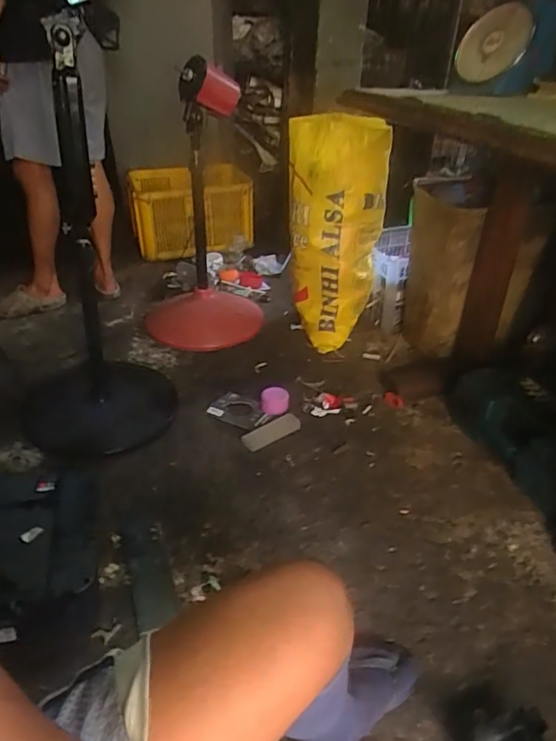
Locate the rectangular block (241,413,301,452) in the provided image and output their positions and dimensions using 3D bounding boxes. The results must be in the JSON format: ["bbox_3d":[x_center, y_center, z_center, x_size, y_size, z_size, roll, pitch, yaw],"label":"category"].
[{"bbox_3d":[-0.016,0.154,1.303,0.150,0.012,0.053,-22,64,-15],"label":"rectangular block"}]

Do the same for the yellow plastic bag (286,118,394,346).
[{"bbox_3d":[0.156,-0.385,1.559,0.276,0.626,0.203,4,32,1],"label":"yellow plastic bag"}]

